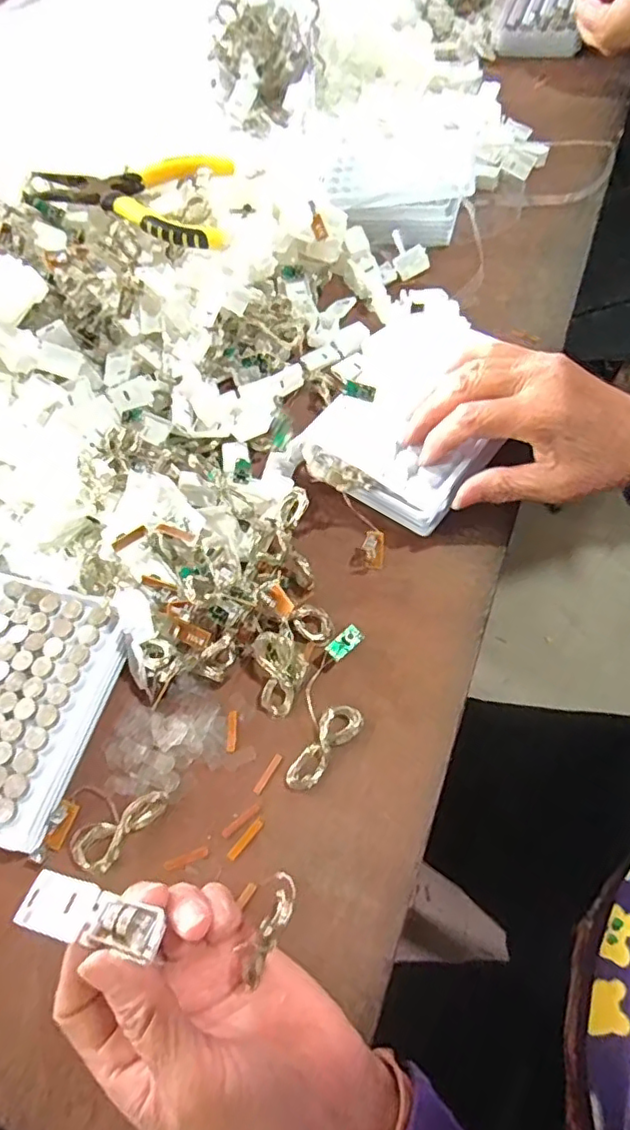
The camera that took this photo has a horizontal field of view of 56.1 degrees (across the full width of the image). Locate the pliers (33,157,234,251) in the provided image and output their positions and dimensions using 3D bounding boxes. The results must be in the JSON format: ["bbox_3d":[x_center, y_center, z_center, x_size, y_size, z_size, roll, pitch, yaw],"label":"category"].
[{"bbox_3d":[-0.142,-0.288,0.464,0.149,0.022,0.086,-1,61,7],"label":"pliers"}]

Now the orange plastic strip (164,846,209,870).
[{"bbox_3d":[-0.062,0.141,0.284,0.022,0.004,0.005,-20,60,-4],"label":"orange plastic strip"}]

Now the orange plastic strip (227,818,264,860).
[{"bbox_3d":[-0.033,0.132,0.285,0.005,0.004,0.022,35,70,23],"label":"orange plastic strip"}]

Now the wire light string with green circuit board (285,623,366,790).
[{"bbox_3d":[0.010,0.073,0.309,0.031,0.013,0.085,8,62,12],"label":"wire light string with green circuit board"}]

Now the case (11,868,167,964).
[{"bbox_3d":[-0.084,0.134,0.222,0.057,0.011,0.020,8,39,18],"label":"case"}]

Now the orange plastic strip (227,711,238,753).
[{"bbox_3d":[-0.044,0.088,0.314,0.005,0.004,0.022,-3,60,6],"label":"orange plastic strip"}]

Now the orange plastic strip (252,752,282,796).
[{"bbox_3d":[-0.024,0.105,0.299,0.004,0.004,0.021,27,67,21],"label":"orange plastic strip"}]

